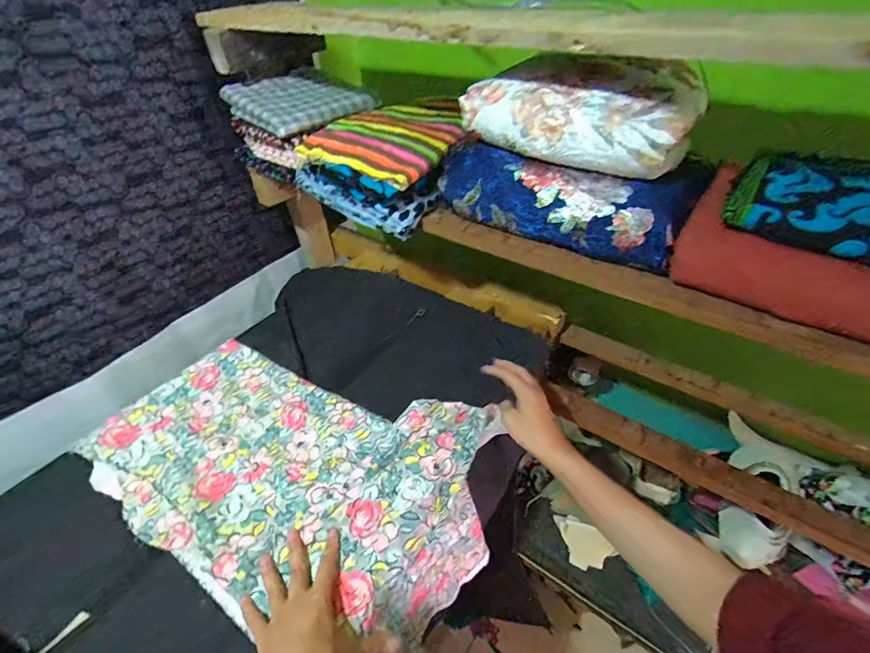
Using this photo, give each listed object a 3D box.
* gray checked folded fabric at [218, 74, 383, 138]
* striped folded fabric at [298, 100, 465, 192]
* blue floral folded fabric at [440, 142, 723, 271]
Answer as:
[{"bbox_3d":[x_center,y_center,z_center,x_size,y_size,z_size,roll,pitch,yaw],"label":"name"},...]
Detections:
[{"bbox_3d":[-0.216,-0.367,0.683,0.201,0.046,0.164,-32,49,-28],"label":"gray checked folded fabric"},{"bbox_3d":[-0.057,-0.279,0.620,0.207,0.040,0.221,22,47,25],"label":"striped folded fabric"},{"bbox_3d":[0.149,-0.164,0.513,0.300,0.082,0.103,23,48,27],"label":"blue floral folded fabric"}]

